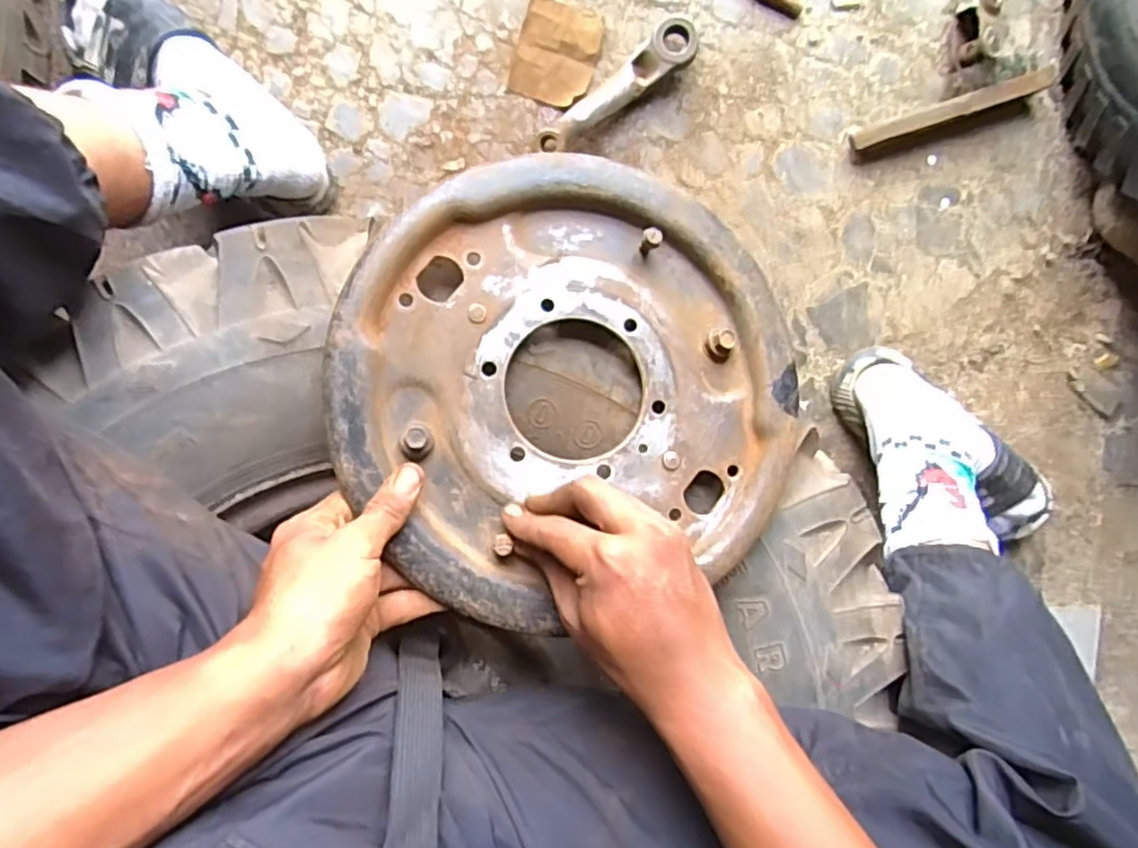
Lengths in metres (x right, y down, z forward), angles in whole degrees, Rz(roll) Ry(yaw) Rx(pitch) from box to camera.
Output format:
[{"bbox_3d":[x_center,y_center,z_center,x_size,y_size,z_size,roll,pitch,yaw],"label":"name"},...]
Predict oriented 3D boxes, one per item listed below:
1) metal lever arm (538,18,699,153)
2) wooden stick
[{"bbox_3d":[0.047,-0.325,0.658,0.180,0.039,0.040,-38,98,-3],"label":"metal lever arm"},{"bbox_3d":[0.403,-0.327,0.698,0.237,0.035,0.020,-20,97,-6],"label":"wooden stick"}]

